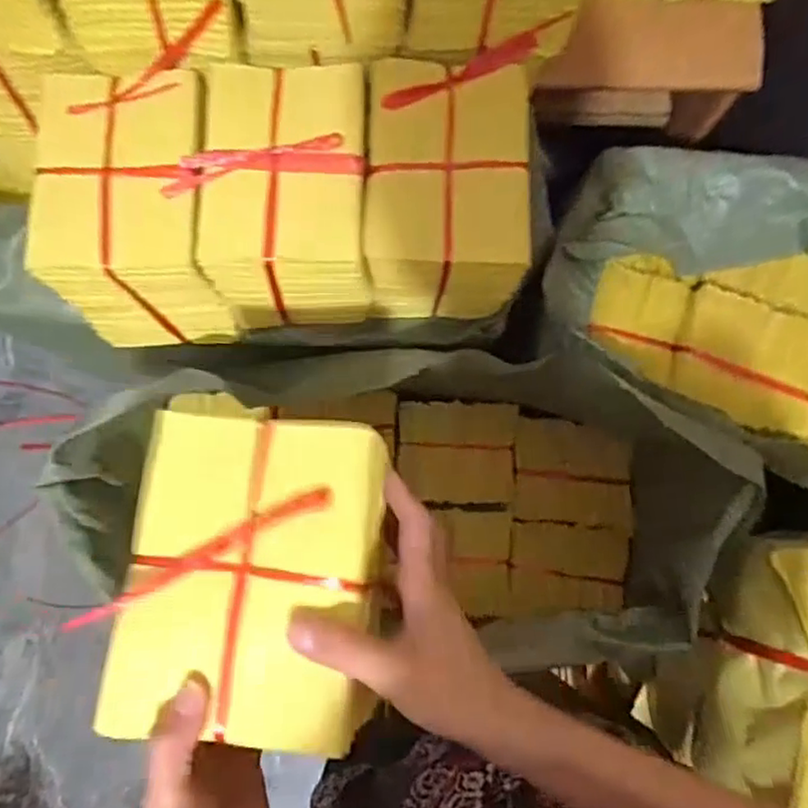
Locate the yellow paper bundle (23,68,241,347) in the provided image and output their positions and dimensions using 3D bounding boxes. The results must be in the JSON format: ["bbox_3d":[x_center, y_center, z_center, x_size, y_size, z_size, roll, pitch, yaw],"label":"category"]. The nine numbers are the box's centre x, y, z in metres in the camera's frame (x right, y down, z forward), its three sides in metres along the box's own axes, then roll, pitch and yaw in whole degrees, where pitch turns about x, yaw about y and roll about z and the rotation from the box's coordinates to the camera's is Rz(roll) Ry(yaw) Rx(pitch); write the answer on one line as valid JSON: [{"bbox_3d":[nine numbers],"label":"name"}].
[{"bbox_3d":[-0.208,-0.153,0.530,0.125,0.133,0.178,-4,83,-1],"label":"yellow paper bundle"}]

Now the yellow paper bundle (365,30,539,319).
[{"bbox_3d":[0.035,-0.179,0.545,0.133,0.122,0.179,-3,83,-1],"label":"yellow paper bundle"}]

